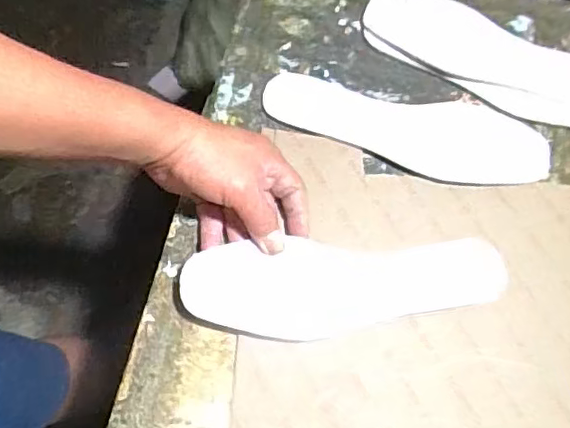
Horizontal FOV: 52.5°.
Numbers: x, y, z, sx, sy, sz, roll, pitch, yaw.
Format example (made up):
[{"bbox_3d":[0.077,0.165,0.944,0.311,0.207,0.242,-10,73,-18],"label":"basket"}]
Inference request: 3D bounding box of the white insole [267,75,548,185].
[{"bbox_3d":[0.106,-0.073,0.510,0.249,0.004,0.077,10,71,3],"label":"white insole"}]

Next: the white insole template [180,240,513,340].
[{"bbox_3d":[0.048,0.059,0.455,0.250,0.011,0.073,0,73,-6],"label":"white insole template"}]

